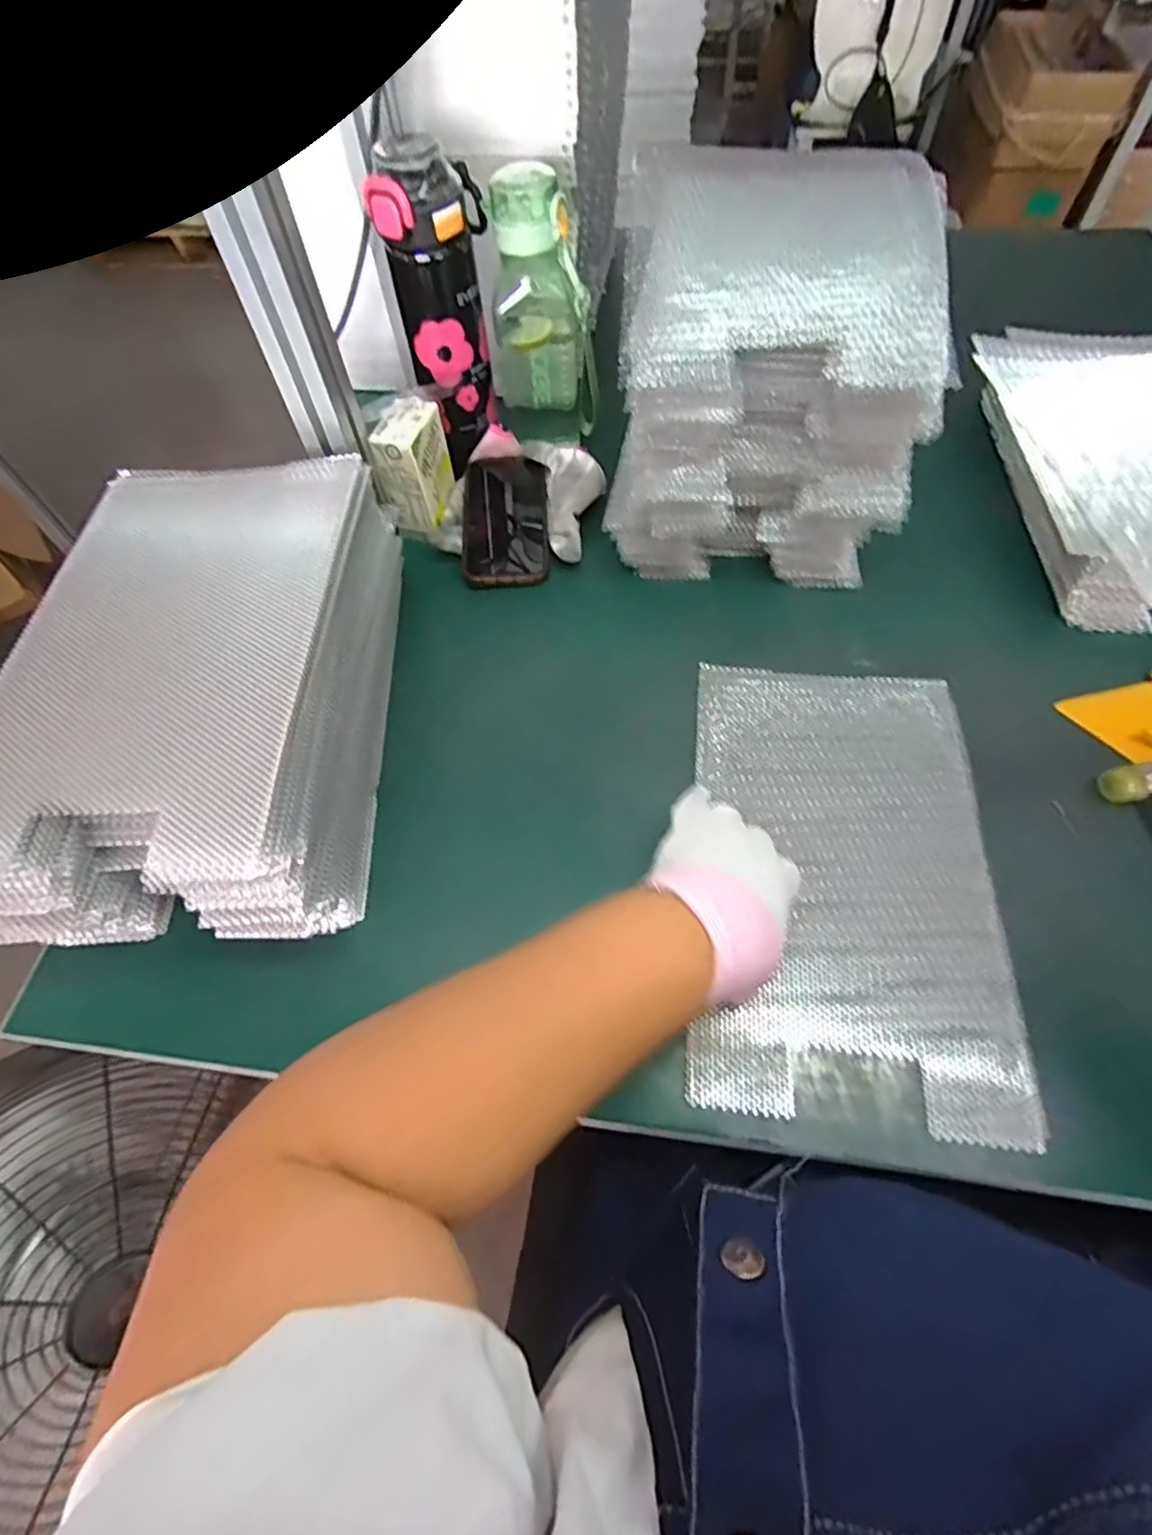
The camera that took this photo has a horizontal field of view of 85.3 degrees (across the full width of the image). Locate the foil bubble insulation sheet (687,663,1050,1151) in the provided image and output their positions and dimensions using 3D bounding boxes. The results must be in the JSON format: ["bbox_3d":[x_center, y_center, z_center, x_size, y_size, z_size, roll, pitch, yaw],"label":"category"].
[{"bbox_3d":[0.185,0.061,0.438,0.195,0.013,0.327,4,60,6],"label":"foil bubble insulation sheet"}]

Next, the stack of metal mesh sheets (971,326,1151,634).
[{"bbox_3d":[0.513,-0.285,0.573,0.238,0.068,0.372,1,60,4],"label":"stack of metal mesh sheets"}]

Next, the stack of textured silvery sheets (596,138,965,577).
[{"bbox_3d":[0.163,-0.315,0.530,0.241,0.240,0.275,13,61,11],"label":"stack of textured silvery sheets"}]

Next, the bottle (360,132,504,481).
[{"bbox_3d":[-0.115,-0.404,0.564,0.085,0.221,0.071,-8,59,-2],"label":"bottle"}]

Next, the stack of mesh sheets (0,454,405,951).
[{"bbox_3d":[-0.267,-0.058,0.475,0.225,0.124,0.359,-2,59,2],"label":"stack of mesh sheets"}]

